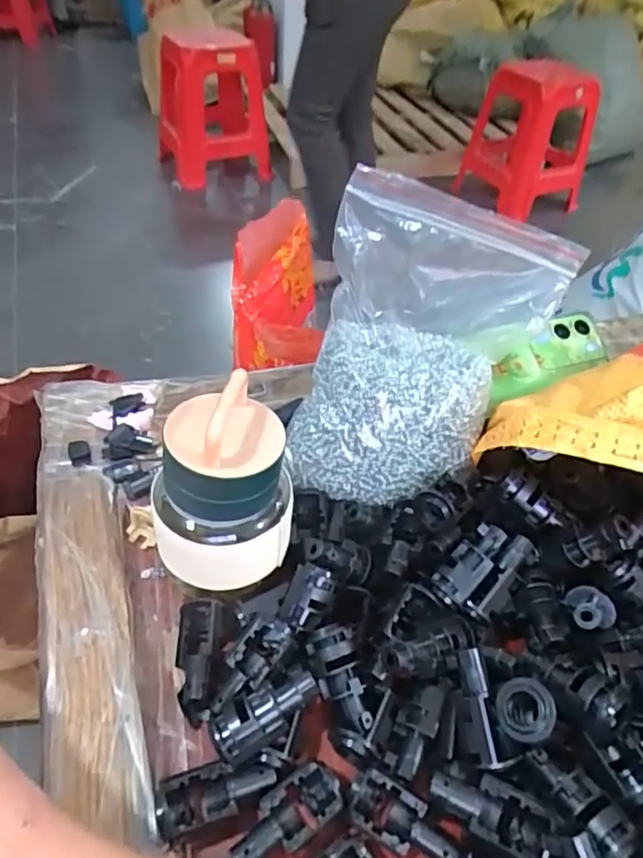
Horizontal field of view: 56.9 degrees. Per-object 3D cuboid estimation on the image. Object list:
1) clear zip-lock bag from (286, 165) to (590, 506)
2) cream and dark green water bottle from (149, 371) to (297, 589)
[{"bbox_3d":[0.068,-0.057,0.374,0.138,0.145,0.168,19,46,15],"label":"clear zip-lock bag"},{"bbox_3d":[-0.054,0.032,0.317,0.074,0.113,0.062,-3,45,-7],"label":"cream and dark green water bottle"}]

